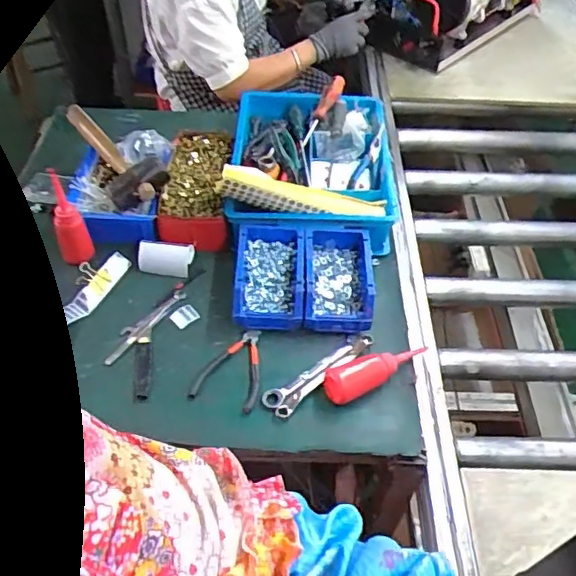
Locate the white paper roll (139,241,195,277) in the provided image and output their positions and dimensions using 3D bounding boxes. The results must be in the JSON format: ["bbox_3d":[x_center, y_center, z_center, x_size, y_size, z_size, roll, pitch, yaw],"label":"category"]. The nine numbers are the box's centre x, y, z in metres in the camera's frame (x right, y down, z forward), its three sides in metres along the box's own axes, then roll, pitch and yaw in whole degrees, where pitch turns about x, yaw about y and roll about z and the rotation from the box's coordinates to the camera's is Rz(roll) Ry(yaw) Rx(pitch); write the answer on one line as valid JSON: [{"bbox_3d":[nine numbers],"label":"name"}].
[{"bbox_3d":[-0.194,-0.049,0.912,0.082,0.041,0.039,4,49,1],"label":"white paper roll"}]

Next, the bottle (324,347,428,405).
[{"bbox_3d":[0.124,0.105,0.791,0.165,0.040,0.044,-28,55,-24],"label":"bottle"}]

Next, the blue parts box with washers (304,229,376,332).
[{"bbox_3d":[0.076,-0.013,0.871,0.101,0.057,0.160,1,49,-1],"label":"blue parts box with washers"}]

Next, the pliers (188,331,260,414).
[{"bbox_3d":[-0.071,0.107,0.801,0.088,0.009,0.129,15,50,10],"label":"pliers"}]

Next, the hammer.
[{"bbox_3d":[-0.299,-0.238,0.980,0.092,0.051,0.288,-24,55,-23],"label":"hammer"}]

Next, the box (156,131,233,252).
[{"bbox_3d":[-0.158,-0.175,0.999,0.112,0.065,0.247,0,49,-3],"label":"box"}]

